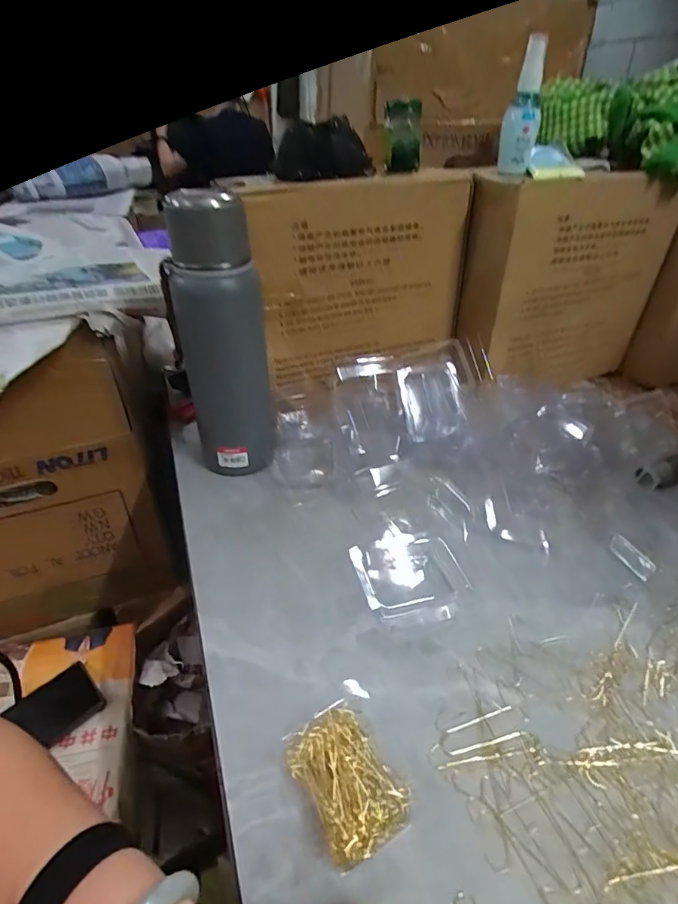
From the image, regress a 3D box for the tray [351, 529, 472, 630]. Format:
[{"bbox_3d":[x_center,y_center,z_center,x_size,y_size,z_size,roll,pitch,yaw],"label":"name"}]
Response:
[{"bbox_3d":[0.061,0.105,0.411,0.087,0.013,0.093,-9,38,-13],"label":"tray"}]

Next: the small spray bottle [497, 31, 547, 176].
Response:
[{"bbox_3d":[0.197,-0.366,0.506,0.039,0.116,0.035,14,38,17],"label":"small spray bottle"}]

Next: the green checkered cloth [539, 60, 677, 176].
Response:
[{"bbox_3d":[0.354,-0.402,0.572,0.107,0.096,0.213,-25,43,-30],"label":"green checkered cloth"}]

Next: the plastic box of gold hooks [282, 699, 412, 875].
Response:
[{"bbox_3d":[0.003,0.194,0.279,0.049,0.025,0.074,-19,41,-25],"label":"plastic box of gold hooks"}]

